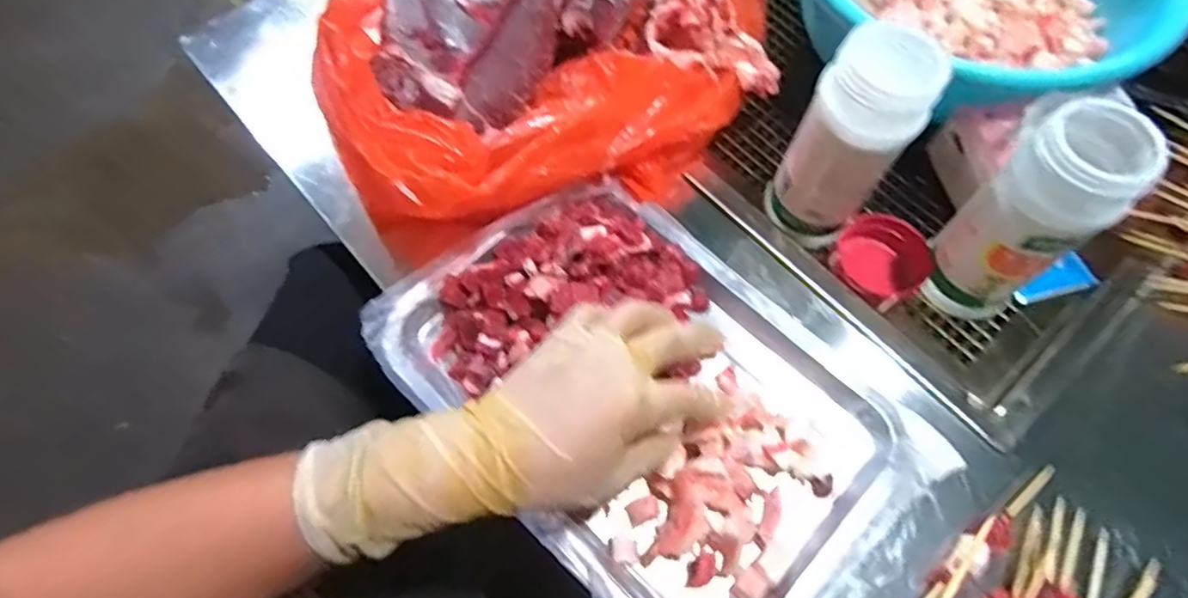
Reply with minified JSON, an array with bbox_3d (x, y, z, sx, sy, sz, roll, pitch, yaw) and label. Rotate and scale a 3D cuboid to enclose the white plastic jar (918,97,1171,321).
[{"bbox_3d":[0.263,-0.045,0.394,0.062,0.152,0.062,0,66,1],"label":"white plastic jar"}]

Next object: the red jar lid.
[{"bbox_3d":[0.212,-0.031,0.469,0.062,0.030,0.064,0,66,1],"label":"red jar lid"}]

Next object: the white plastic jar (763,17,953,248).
[{"bbox_3d":[0.162,-0.099,0.412,0.063,0.145,0.055,35,70,15],"label":"white plastic jar"}]

